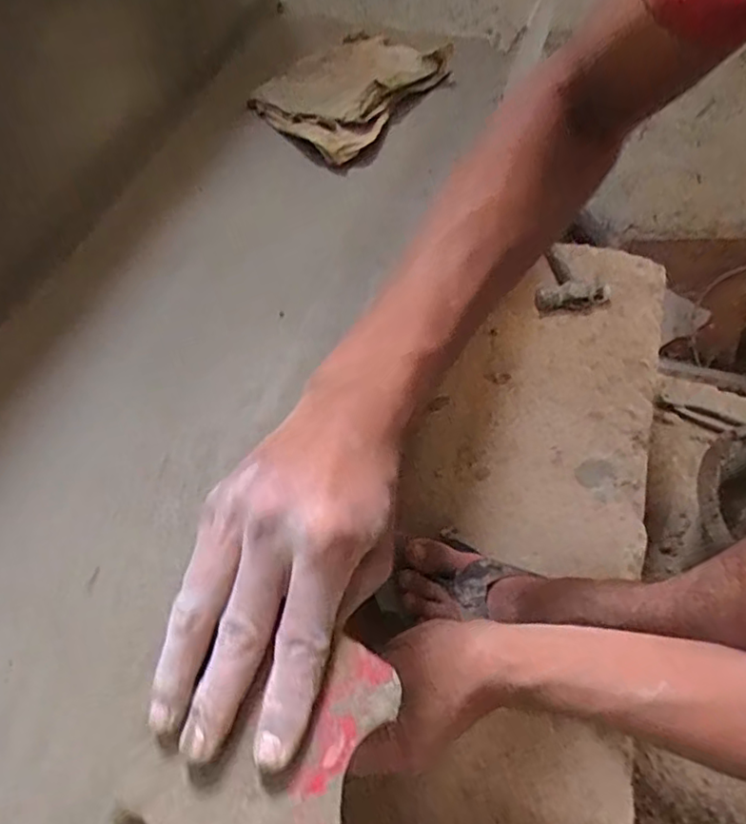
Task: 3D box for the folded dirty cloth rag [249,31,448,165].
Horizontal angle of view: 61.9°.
[{"bbox_3d":[-0.024,-0.334,0.643,0.145,0.035,0.216,27,61,20],"label":"folded dirty cloth rag"}]

